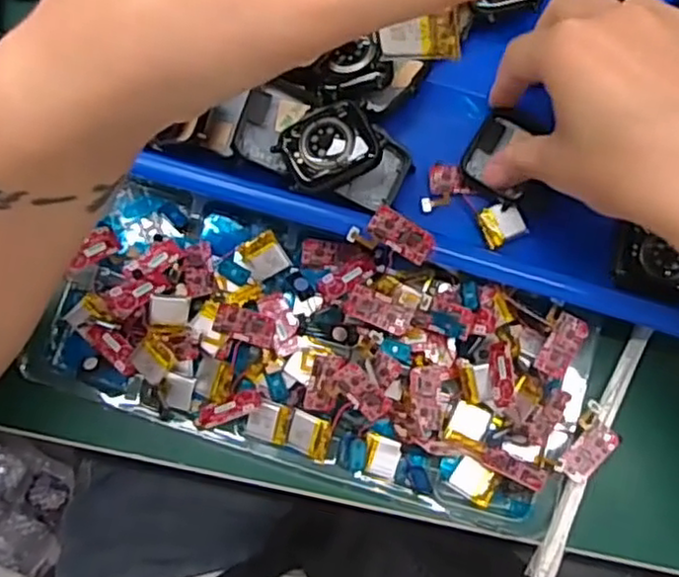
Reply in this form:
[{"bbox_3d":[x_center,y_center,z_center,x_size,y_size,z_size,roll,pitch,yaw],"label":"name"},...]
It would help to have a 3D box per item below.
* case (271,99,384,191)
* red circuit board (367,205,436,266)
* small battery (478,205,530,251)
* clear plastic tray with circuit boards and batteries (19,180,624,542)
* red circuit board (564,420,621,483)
[{"bbox_3d":[-0.005,-0.064,0.313,0.042,0.013,0.036,-22,80,-5],"label":"case"},{"bbox_3d":[0.027,-0.023,0.300,0.029,0.004,0.014,34,102,9],"label":"red circuit board"},{"bbox_3d":[0.078,-0.031,0.328,0.021,0.004,0.019,-27,81,-6],"label":"small battery"},{"bbox_3d":[-0.006,0.029,0.314,0.270,0.046,0.112,18,79,3],"label":"clear plastic tray with circuit boards and batteries"},{"bbox_3d":[0.115,0.076,0.319,0.015,0.004,0.028,42,81,7],"label":"red circuit board"}]

